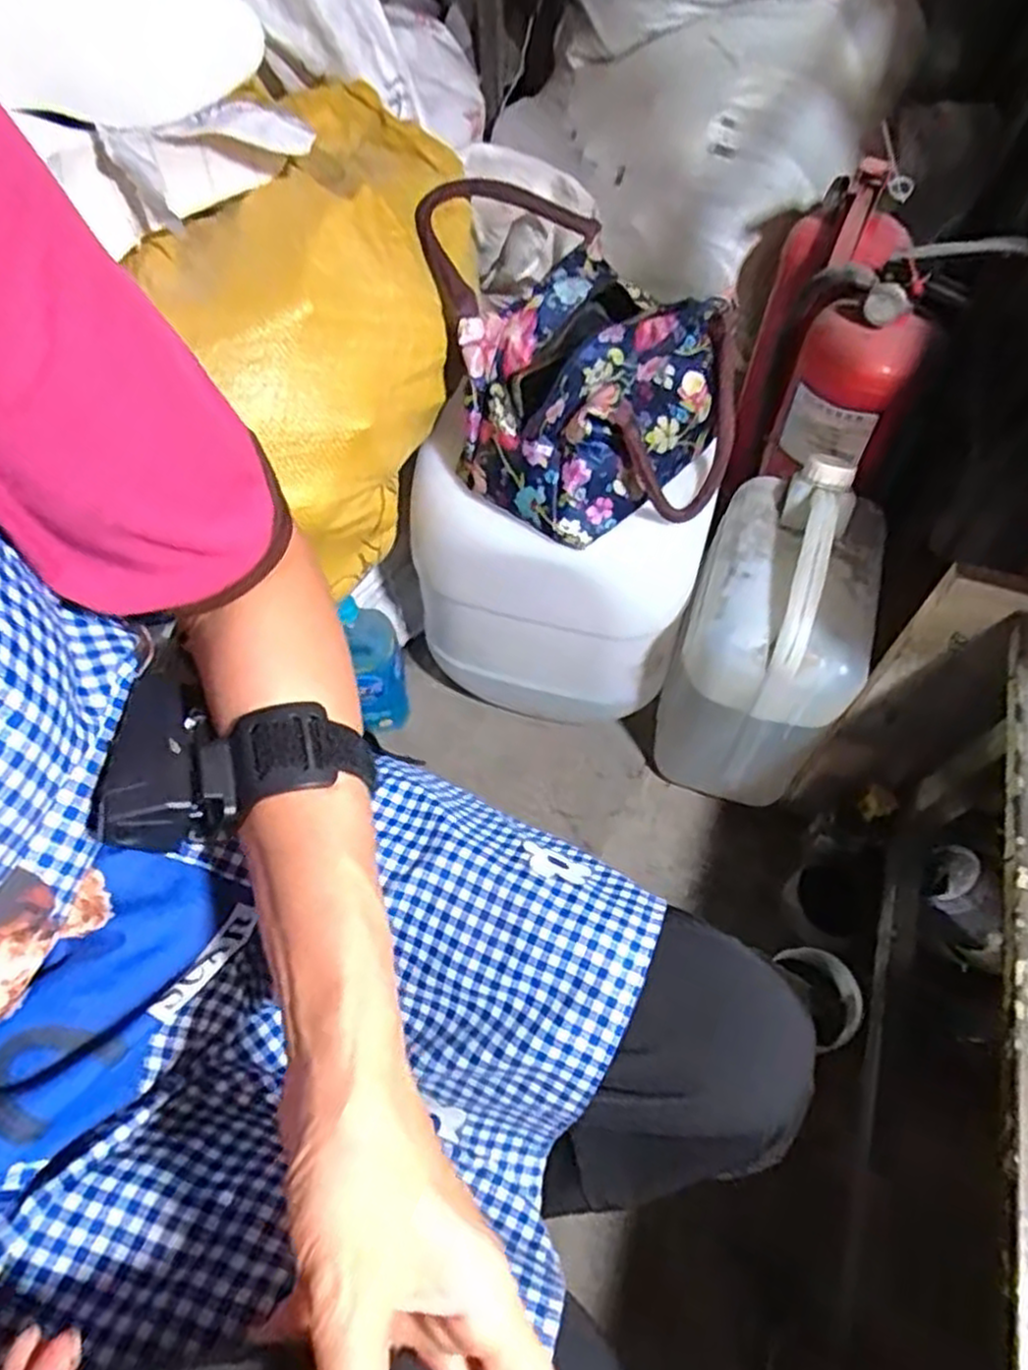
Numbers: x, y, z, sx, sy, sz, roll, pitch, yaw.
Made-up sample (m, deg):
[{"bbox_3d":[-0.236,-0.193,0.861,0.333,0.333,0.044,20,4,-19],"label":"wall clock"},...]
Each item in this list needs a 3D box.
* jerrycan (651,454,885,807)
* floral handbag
[{"bbox_3d":[0.252,-0.039,0.761,0.159,0.281,0.240,13,61,9],"label":"jerrycan"},{"bbox_3d":[0.060,-0.286,0.659,0.239,0.145,0.286,-14,60,-6],"label":"floral handbag"}]

